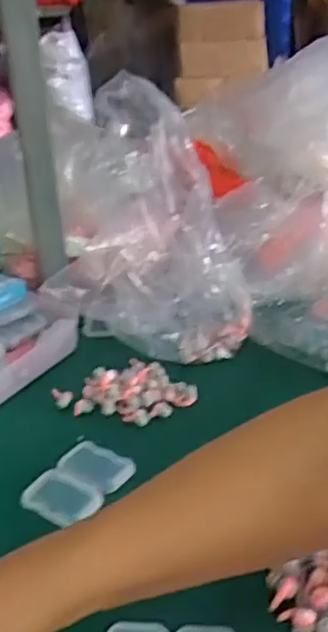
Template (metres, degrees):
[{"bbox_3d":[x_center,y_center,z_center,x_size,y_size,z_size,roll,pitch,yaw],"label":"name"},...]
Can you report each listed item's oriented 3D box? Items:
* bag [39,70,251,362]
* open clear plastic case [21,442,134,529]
[{"bbox_3d":[-0.026,-0.114,0.688,0.187,0.213,0.243,-5,31,-5],"label":"bag"},{"bbox_3d":[-0.066,0.127,0.520,0.059,0.010,0.077,20,38,32],"label":"open clear plastic case"}]

